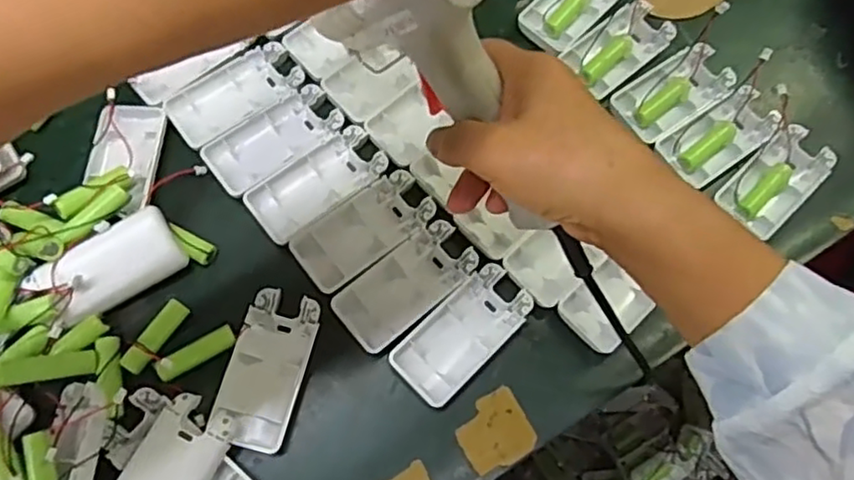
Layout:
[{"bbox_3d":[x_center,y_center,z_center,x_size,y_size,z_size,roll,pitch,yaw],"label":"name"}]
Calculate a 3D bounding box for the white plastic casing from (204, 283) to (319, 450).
[{"bbox_3d":[-0.100,0.080,0.417,0.046,0.013,0.094,15,70,3],"label":"white plastic casing"}]

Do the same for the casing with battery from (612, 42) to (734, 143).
[{"bbox_3d":[0.182,-0.109,0.492,0.087,0.018,0.047,-35,75,-14],"label":"casing with battery"}]

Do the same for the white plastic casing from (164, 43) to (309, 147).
[{"bbox_3d":[-0.139,-0.104,0.483,0.095,0.019,0.047,-36,76,-14],"label":"white plastic casing"}]

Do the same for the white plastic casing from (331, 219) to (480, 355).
[{"bbox_3d":[-0.013,0.030,0.438,0.095,0.010,0.048,-38,76,-15],"label":"white plastic casing"}]

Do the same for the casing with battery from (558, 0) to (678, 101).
[{"bbox_3d":[0.145,-0.147,0.503,0.086,0.015,0.048,-42,77,-16],"label":"casing with battery"}]

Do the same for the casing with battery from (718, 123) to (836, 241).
[{"bbox_3d":[0.250,-0.044,0.476,0.085,0.013,0.046,-42,77,-16],"label":"casing with battery"}]

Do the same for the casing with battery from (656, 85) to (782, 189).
[{"bbox_3d":[0.212,-0.075,0.483,0.084,0.017,0.047,-37,76,-14],"label":"casing with battery"}]

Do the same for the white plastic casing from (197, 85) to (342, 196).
[{"bbox_3d":[-0.107,-0.068,0.472,0.096,0.016,0.047,-36,76,-14],"label":"white plastic casing"}]

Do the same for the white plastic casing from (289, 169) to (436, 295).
[{"bbox_3d":[-0.042,-0.006,0.452,0.094,0.013,0.046,-36,76,-14],"label":"white plastic casing"}]

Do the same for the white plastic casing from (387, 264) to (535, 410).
[{"bbox_3d":[0.023,0.062,0.433,0.046,0.015,0.095,43,74,12],"label":"white plastic casing"}]

